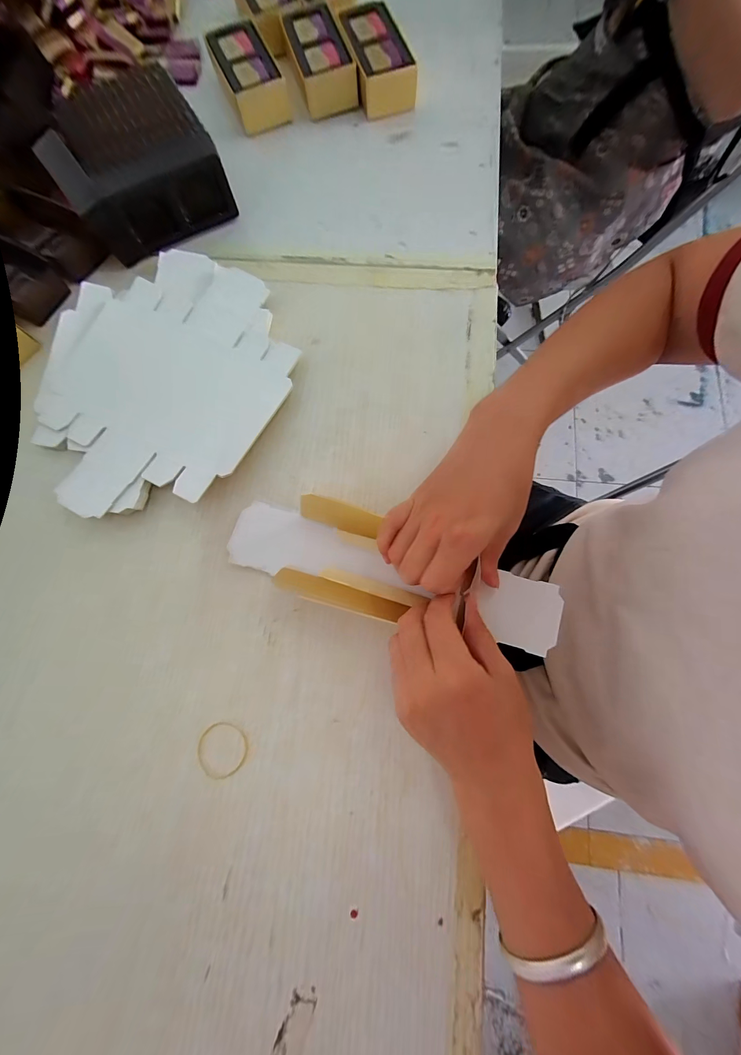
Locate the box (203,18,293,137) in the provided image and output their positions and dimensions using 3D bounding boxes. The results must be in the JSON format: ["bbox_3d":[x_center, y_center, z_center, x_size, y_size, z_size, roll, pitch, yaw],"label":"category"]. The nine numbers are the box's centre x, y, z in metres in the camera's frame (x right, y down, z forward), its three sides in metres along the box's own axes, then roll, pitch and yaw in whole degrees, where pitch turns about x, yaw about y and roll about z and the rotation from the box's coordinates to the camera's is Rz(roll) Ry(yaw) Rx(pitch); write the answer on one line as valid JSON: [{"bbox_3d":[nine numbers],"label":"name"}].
[{"bbox_3d":[-0.134,-0.492,0.368,0.059,0.031,0.124,-20,78,-3],"label":"box"}]

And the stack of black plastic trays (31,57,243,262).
[{"bbox_3d":[-0.223,-0.347,0.320,0.133,0.048,0.144,-30,79,-5],"label":"stack of black plastic trays"}]

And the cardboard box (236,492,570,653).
[{"bbox_3d":[0.015,0.032,0.248,0.248,0.026,0.071,16,79,4],"label":"cardboard box"}]

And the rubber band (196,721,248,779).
[{"bbox_3d":[-0.105,0.157,0.237,0.036,0.004,0.035,15,78,4],"label":"rubber band"}]

